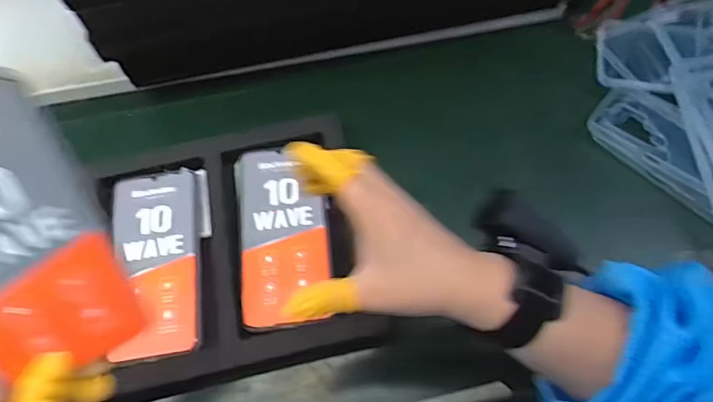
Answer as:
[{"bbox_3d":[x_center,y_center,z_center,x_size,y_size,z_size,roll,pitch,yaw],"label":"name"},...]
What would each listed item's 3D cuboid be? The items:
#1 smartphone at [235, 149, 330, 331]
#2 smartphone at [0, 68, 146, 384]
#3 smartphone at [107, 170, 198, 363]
[{"bbox_3d":[-0.066,0.027,0.437,0.076,0.008,0.169,-8,64,-2],"label":"smartphone"},{"bbox_3d":[-0.167,0.023,0.238,0.076,0.166,0.012,-31,41,-28],"label":"smartphone"},{"bbox_3d":[-0.177,0.050,0.428,0.072,0.006,0.168,-10,61,-3],"label":"smartphone"}]

